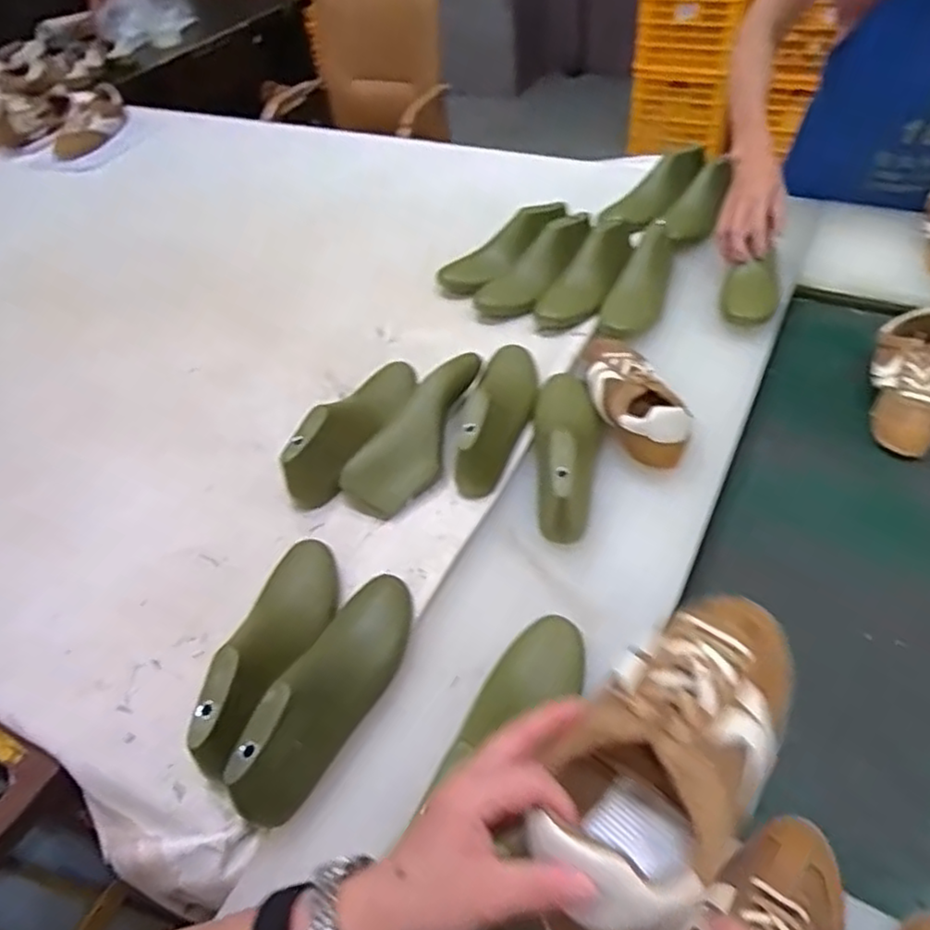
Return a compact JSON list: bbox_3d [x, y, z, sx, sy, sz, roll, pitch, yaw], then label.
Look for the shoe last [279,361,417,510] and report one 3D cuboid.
[{"bbox_3d":[-0.140,-0.058,0.852,0.067,0.087,0.251,17,54,23],"label":"shoe last"}]

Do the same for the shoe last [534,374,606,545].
[{"bbox_3d":[0.123,-0.030,0.801,0.085,0.095,0.253,0,49,10],"label":"shoe last"}]

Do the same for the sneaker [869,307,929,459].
[{"bbox_3d":[0.595,-0.111,0.886,0.105,0.069,0.228,17,54,23],"label":"sneaker"}]

